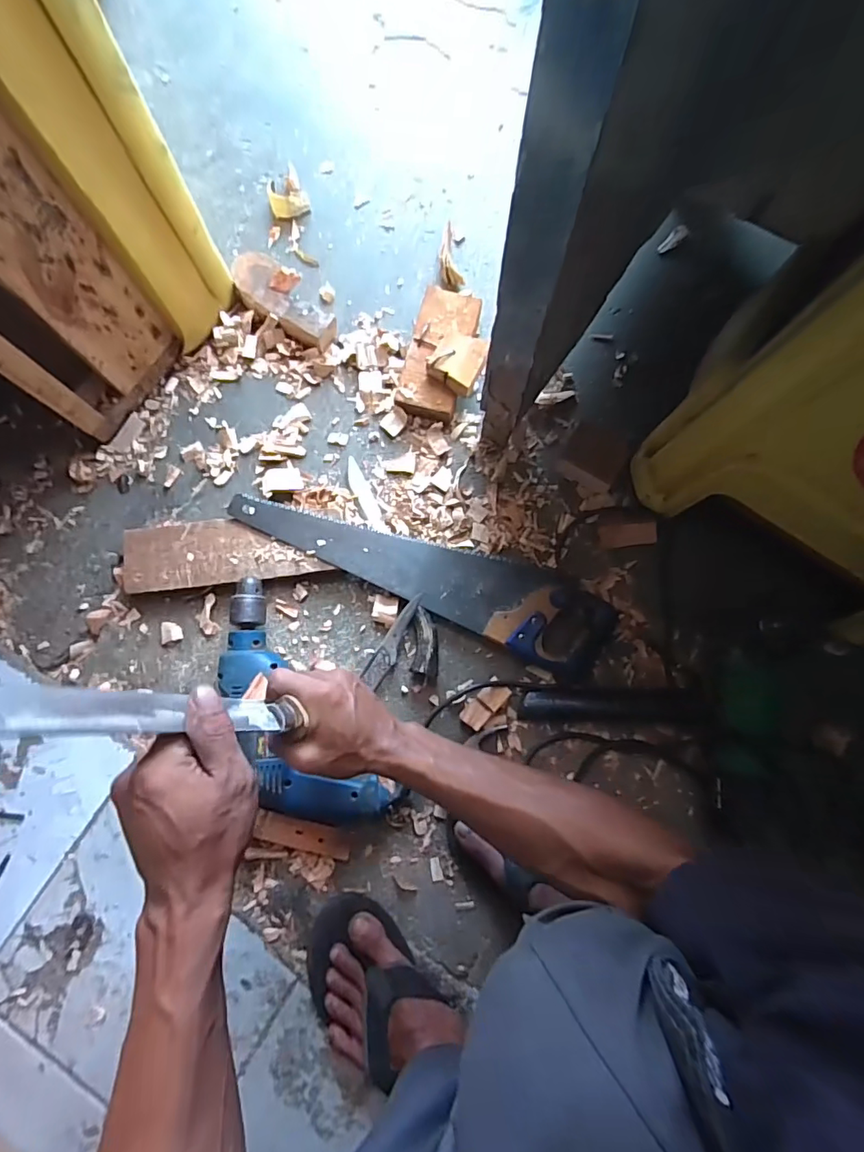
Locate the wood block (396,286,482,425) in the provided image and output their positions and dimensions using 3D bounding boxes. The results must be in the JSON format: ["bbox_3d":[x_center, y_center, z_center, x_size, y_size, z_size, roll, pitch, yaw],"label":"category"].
[{"bbox_3d":[0.009,-0.297,0.680,0.081,0.039,0.178,14,79,3],"label":"wood block"}]

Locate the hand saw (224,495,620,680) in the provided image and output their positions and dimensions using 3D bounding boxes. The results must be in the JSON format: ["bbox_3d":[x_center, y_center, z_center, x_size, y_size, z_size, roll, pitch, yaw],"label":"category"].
[{"bbox_3d":[-0.007,-0.016,0.645,0.485,0.028,0.108,24,80,4],"label":"hand saw"}]

